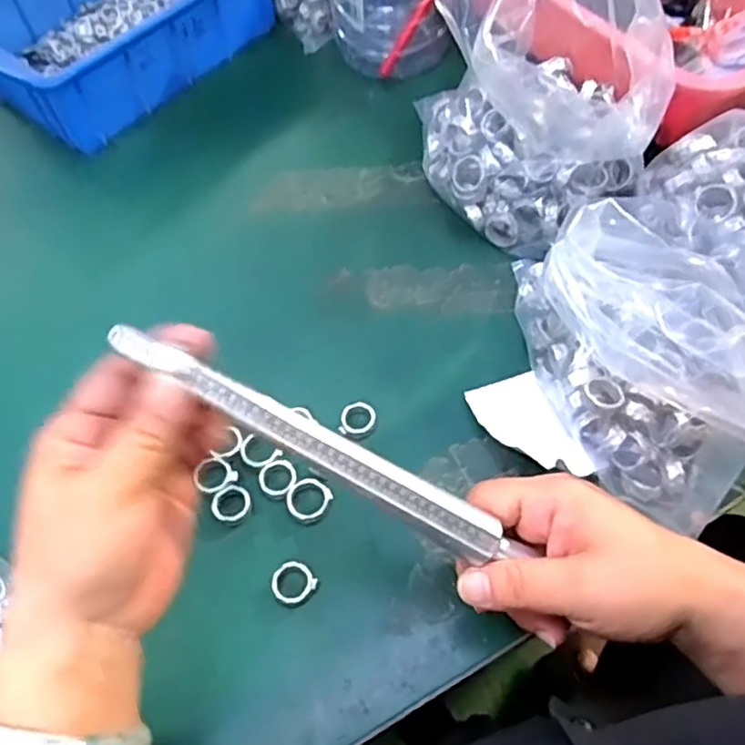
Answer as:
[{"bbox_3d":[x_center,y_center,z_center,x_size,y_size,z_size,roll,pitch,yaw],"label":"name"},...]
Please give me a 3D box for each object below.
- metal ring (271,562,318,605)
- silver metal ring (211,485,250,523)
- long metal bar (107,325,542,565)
[{"bbox_3d":[-0.042,0.109,0.348,0.021,0.009,0.023,-1,58,2],"label":"metal ring"},{"bbox_3d":[-0.078,0.072,0.371,0.021,0.004,0.020,-1,58,2],"label":"silver metal ring"},{"bbox_3d":[-0.017,0.033,0.279,0.191,0.009,0.019,32,62,-12],"label":"long metal bar"}]

